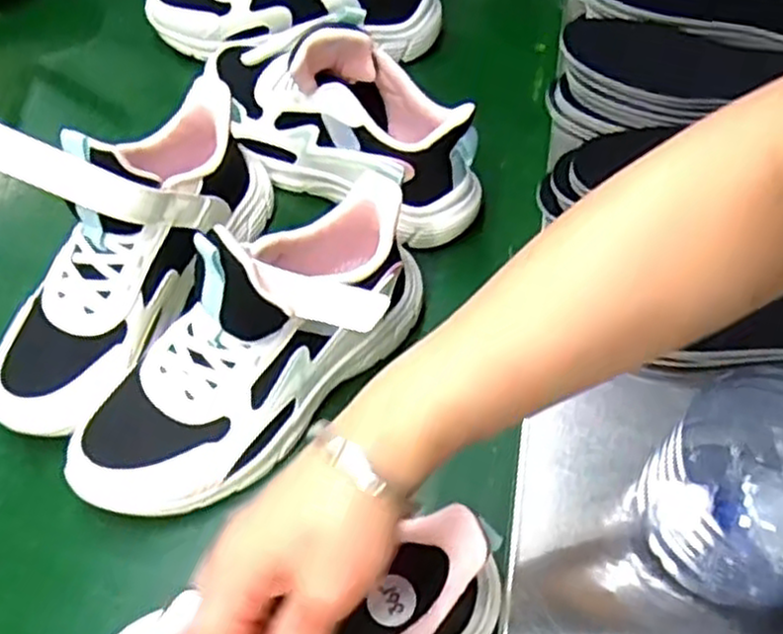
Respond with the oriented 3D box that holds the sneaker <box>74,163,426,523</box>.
[{"bbox_3d":[-0.080,0.016,0.456,0.250,0.137,0.096,-29,62,-17],"label":"sneaker"}]

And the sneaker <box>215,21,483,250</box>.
[{"bbox_3d":[-0.047,-0.152,0.561,0.242,0.114,0.089,33,63,19],"label":"sneaker"}]

